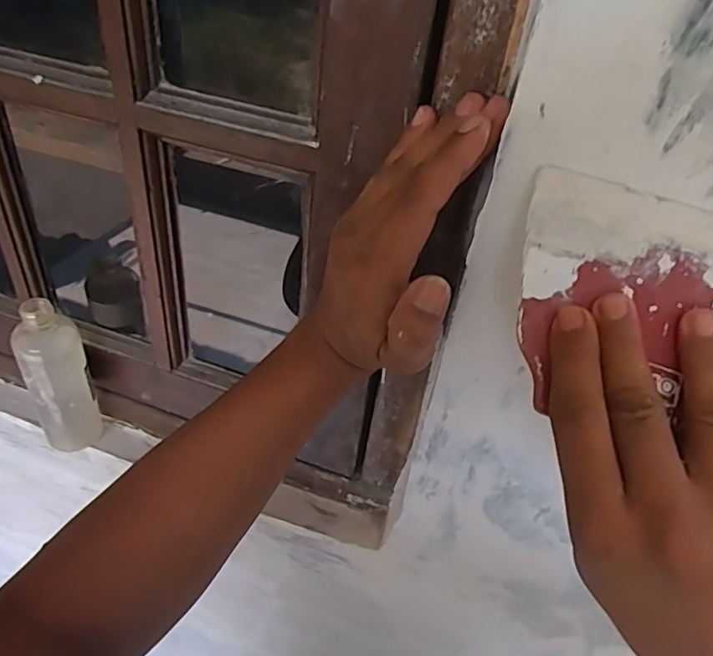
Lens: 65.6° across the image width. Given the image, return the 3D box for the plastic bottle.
[{"bbox_3d":[-0.258,0.045,0.483,0.047,0.150,0.040,-18,46,-28],"label":"plastic bottle"}]

